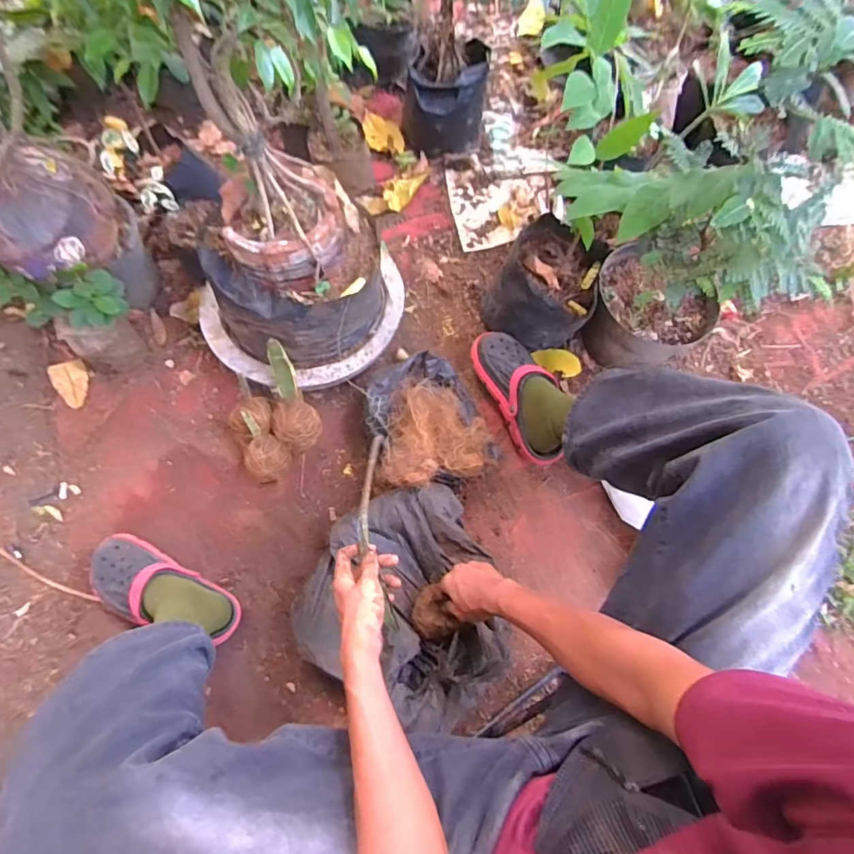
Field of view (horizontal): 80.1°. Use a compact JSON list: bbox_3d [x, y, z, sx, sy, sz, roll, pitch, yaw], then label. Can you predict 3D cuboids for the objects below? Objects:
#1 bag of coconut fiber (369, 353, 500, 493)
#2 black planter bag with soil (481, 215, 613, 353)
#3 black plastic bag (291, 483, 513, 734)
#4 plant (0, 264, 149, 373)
[{"bbox_3d":[0.004,-0.006,0.873,0.202,0.117,0.224,-19,67,-6],"label":"bag of coconut fiber"},{"bbox_3d":[0.209,-0.256,0.947,0.199,0.165,0.184,17,68,10],"label":"black planter bag with soil"},{"bbox_3d":[-0.043,0.285,0.785,0.325,0.089,0.342,-26,68,-9],"label":"black plastic bag"},{"bbox_3d":[-0.624,-0.207,0.914,0.190,0.209,0.123,16,68,9],"label":"plant"}]

